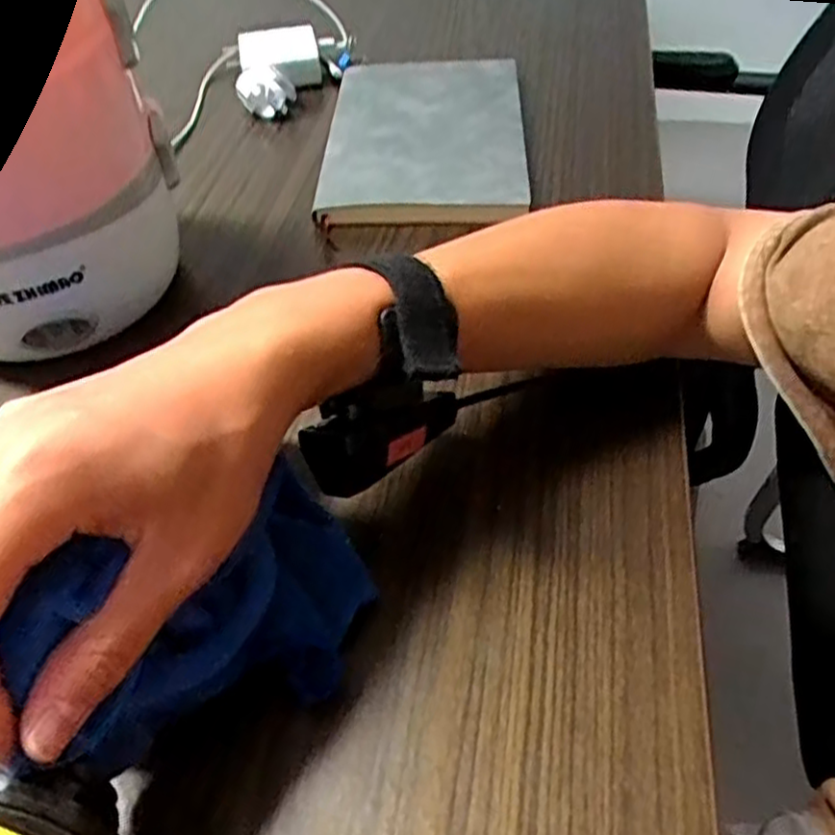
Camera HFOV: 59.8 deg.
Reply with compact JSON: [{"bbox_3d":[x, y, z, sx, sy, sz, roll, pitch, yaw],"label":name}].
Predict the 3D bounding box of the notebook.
[{"bbox_3d":[0.005,-0.219,0.555,0.146,0.022,0.227,0,50,3],"label":"notebook"}]

